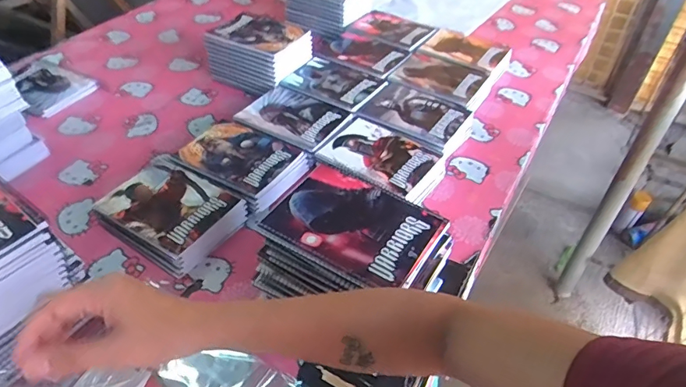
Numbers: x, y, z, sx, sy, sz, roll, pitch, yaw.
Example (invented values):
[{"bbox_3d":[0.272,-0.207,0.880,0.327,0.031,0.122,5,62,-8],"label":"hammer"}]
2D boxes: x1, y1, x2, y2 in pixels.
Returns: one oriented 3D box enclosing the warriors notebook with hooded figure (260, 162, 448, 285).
[{"bbox_3d":[0.013,0.036,0.630,0.199,0.012,0.147,25,47,22],"label":"warriors notebook with hooded figure"}]

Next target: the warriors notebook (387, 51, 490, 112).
[{"bbox_3d":[0.241,-0.282,1.150,0.205,0.010,0.184,25,47,22],"label":"warriors notebook"}]

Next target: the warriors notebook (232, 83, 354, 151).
[{"bbox_3d":[-0.101,-0.167,1.010,0.200,0.007,0.160,24,46,21],"label":"warriors notebook"}]

